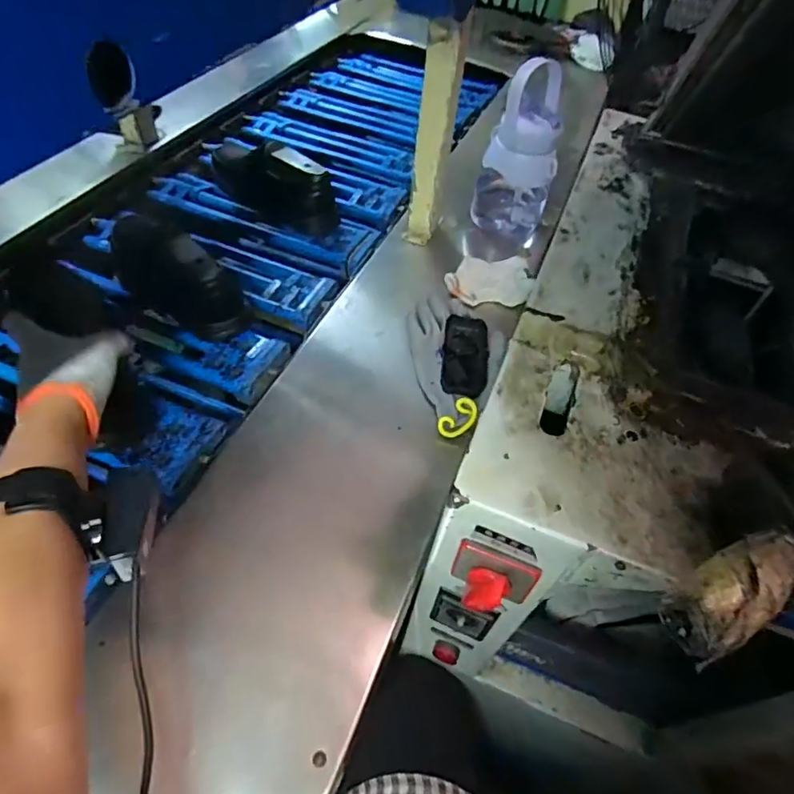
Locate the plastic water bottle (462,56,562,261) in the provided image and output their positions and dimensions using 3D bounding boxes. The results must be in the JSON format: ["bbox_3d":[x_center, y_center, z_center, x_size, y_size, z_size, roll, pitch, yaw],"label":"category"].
[{"bbox_3d":[0.180,-0.341,0.774,0.108,0.252,0.094,15,51,5],"label":"plastic water bottle"}]

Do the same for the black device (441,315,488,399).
[{"bbox_3d":[0.080,-0.047,0.609,0.053,0.025,0.113,9,51,0],"label":"black device"}]

